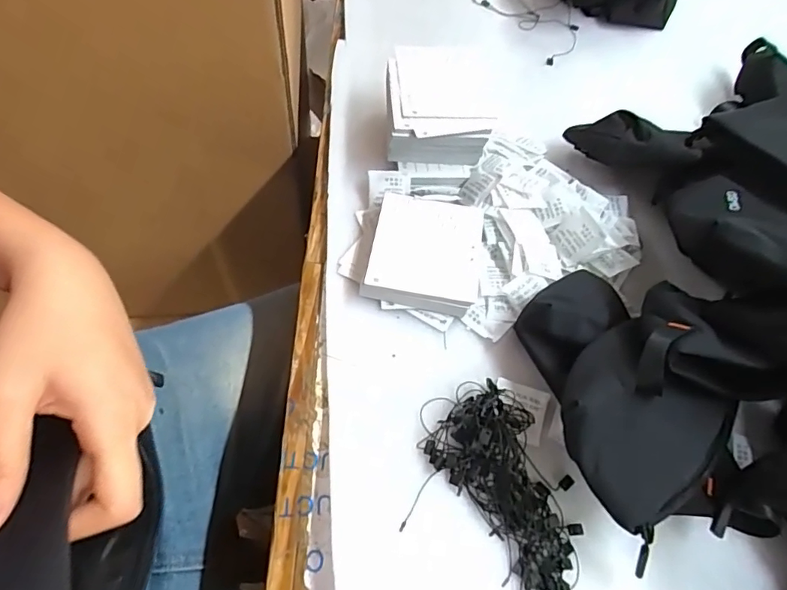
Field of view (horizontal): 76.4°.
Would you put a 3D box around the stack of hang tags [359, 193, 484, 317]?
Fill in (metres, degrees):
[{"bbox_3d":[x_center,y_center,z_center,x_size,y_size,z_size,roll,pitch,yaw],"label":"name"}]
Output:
[{"bbox_3d":[0.028,-0.038,0.430,0.089,0.026,0.103,11,58,2],"label":"stack of hang tags"}]

